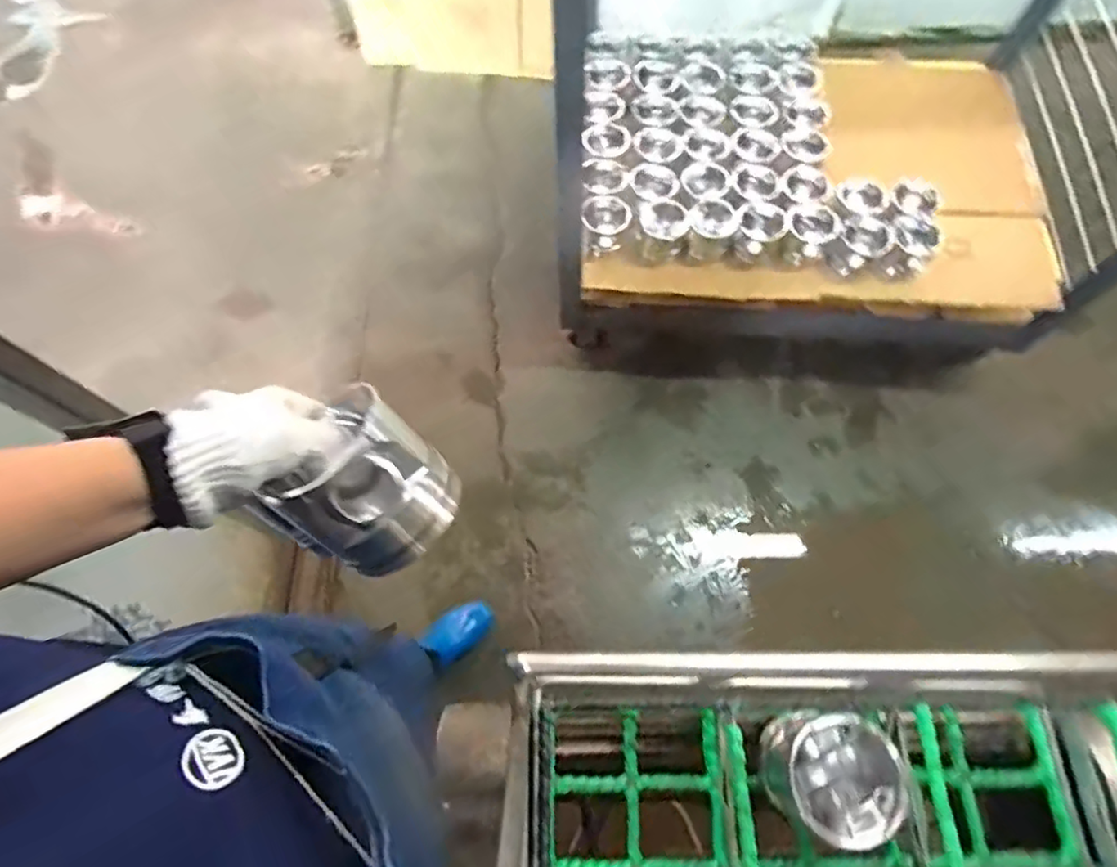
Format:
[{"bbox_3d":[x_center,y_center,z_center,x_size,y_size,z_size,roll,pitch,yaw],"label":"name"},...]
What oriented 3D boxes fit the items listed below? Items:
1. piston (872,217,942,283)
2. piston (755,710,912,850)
[{"bbox_3d":[0.686,-0.365,1.198,0.088,0.100,0.090,0,67,1],"label":"piston"},{"bbox_3d":[0.233,0.293,0.520,0.097,0.089,0.091,0,67,1],"label":"piston"}]

